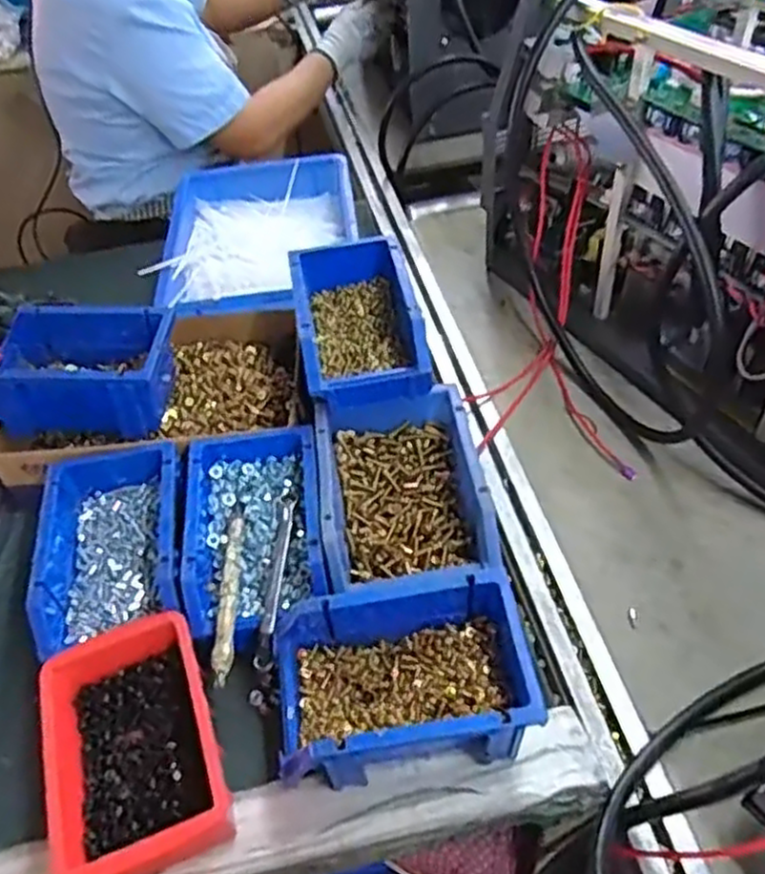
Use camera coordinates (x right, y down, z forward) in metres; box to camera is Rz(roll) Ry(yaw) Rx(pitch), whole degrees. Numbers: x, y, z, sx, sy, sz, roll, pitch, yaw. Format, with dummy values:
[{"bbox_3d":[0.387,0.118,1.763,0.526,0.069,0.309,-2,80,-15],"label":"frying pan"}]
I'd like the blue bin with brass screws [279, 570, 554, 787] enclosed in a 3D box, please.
[{"bbox_3d":[0.014,0.157,0.473,0.157,0.071,0.106,-8,47,-1],"label":"blue bin with brass screws"}]

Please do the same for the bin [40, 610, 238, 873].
[{"bbox_3d":[-0.155,0.195,0.466,0.098,0.059,0.153,-20,48,-12],"label":"bin"}]

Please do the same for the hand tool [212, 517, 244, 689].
[{"bbox_3d":[-0.109,0.111,0.524,0.013,0.020,0.133,-6,47,1],"label":"hand tool"}]

